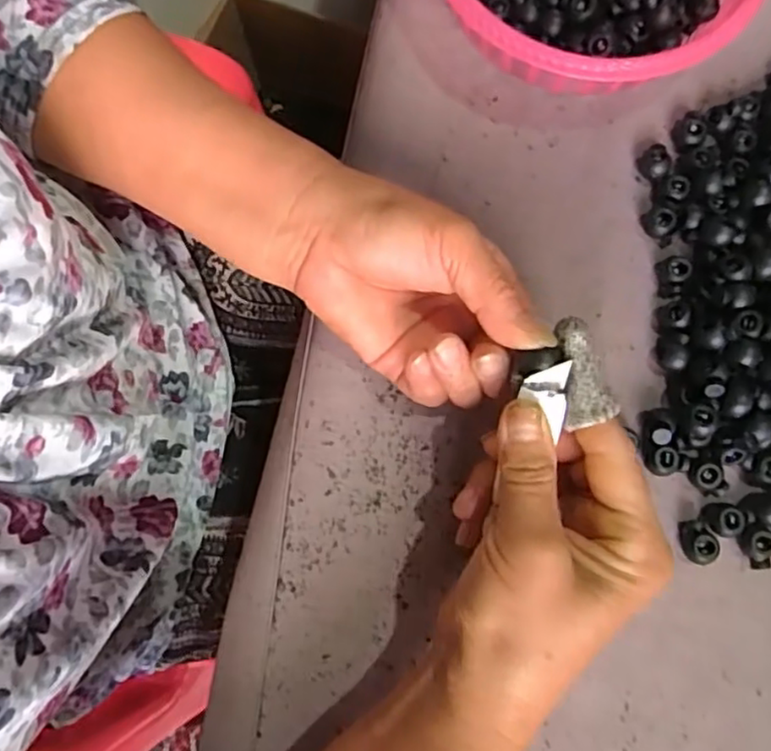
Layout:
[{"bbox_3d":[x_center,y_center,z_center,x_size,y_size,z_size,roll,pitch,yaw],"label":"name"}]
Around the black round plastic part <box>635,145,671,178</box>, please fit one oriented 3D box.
[{"bbox_3d":[0.140,-0.111,0.337,0.015,0.013,0.017,40,81,7],"label":"black round plastic part"}]

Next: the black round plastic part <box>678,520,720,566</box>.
[{"bbox_3d":[0.145,0.078,0.302,0.014,0.010,0.020,-12,79,-3],"label":"black round plastic part"}]

